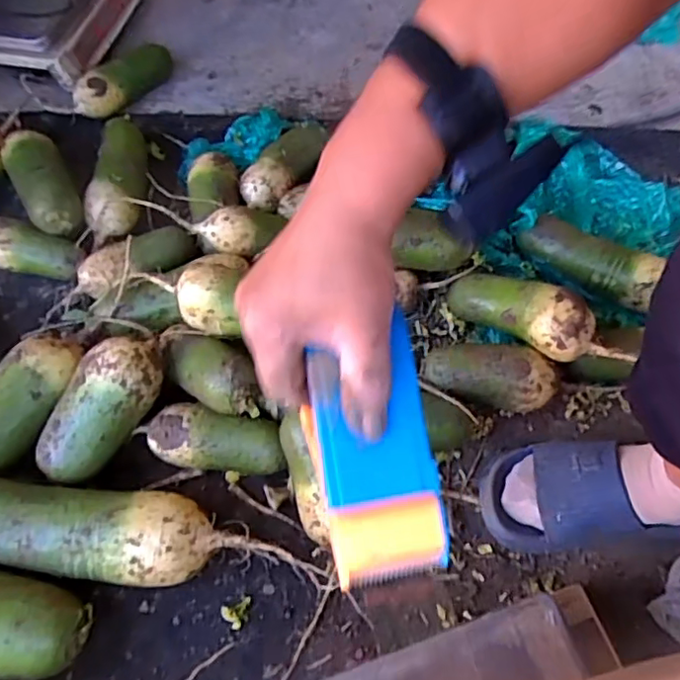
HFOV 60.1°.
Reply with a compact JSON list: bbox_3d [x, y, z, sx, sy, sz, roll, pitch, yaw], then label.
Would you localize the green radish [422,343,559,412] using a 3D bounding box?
[{"bbox_3d":[0.164,0.041,0.653,0.141,0.062,0.068,2,58,-2],"label":"green radish"}]

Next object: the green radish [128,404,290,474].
[{"bbox_3d":[-0.130,0.101,0.598,0.138,0.069,0.060,6,58,1],"label":"green radish"}]

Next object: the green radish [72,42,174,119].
[{"bbox_3d":[-0.327,-0.398,0.895,0.051,0.058,0.177,33,62,17],"label":"green radish"}]

